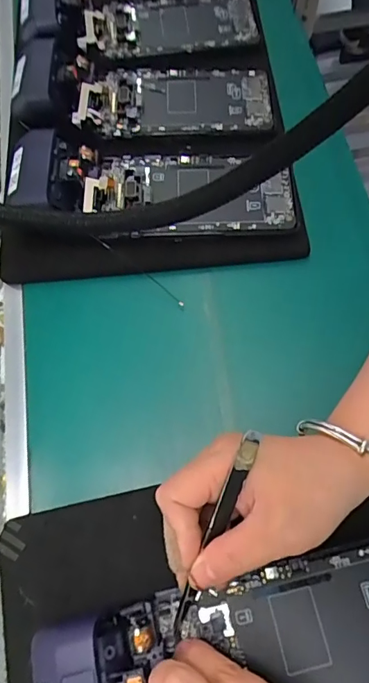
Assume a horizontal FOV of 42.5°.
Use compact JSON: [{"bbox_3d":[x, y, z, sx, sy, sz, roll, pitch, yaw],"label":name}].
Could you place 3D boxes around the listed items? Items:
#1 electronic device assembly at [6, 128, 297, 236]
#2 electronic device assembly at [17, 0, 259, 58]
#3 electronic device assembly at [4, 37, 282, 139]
[{"bbox_3d":[-0.022,-0.127,0.386,0.227,0.052,0.091,0,67,3],"label":"electronic device assembly"},{"bbox_3d":[-0.042,-0.329,0.486,0.245,0.035,0.097,-9,67,-16],"label":"electronic device assembly"},{"bbox_3d":[-0.035,-0.232,0.429,0.226,0.046,0.092,-4,67,1],"label":"electronic device assembly"}]

